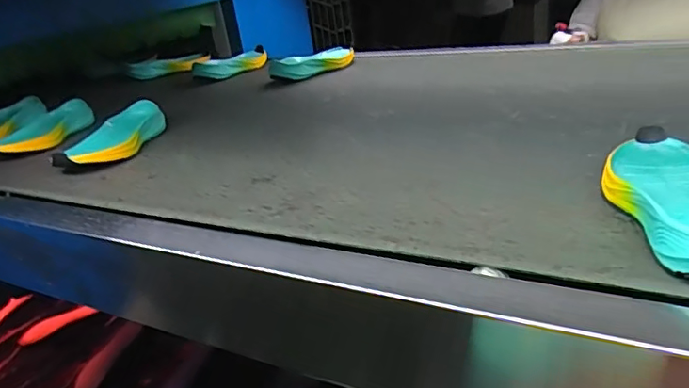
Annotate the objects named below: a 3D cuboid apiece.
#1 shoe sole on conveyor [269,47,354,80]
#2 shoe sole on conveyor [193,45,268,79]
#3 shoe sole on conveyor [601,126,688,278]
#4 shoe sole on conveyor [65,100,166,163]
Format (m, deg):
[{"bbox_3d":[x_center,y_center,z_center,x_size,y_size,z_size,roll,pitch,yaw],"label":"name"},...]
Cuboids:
[{"bbox_3d":[-0.057,-0.258,1.071,0.183,0.032,0.082,-21,27,-27],"label":"shoe sole on conveyor"},{"bbox_3d":[-0.236,-0.283,1.184,0.089,0.038,0.209,8,28,31],"label":"shoe sole on conveyor"},{"bbox_3d":[0.243,-0.005,0.398,0.079,0.036,0.208,-1,25,15],"label":"shoe sole on conveyor"},{"bbox_3d":[-0.313,-0.081,0.748,0.067,0.044,0.181,-5,24,7],"label":"shoe sole on conveyor"}]

